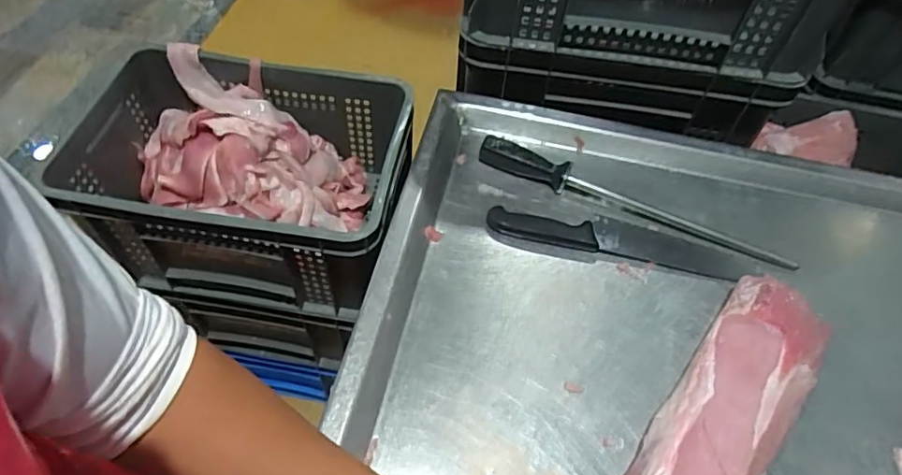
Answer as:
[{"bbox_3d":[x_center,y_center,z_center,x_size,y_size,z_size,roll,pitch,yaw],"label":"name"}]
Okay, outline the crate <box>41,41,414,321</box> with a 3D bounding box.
[{"bbox_3d":[-0.359,-0.101,0.997,0.544,0.251,0.355,9,55,2],"label":"crate"}]

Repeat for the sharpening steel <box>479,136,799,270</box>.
[{"bbox_3d":[0.229,-0.045,0.709,0.404,0.030,0.031,22,58,11],"label":"sharpening steel"}]

